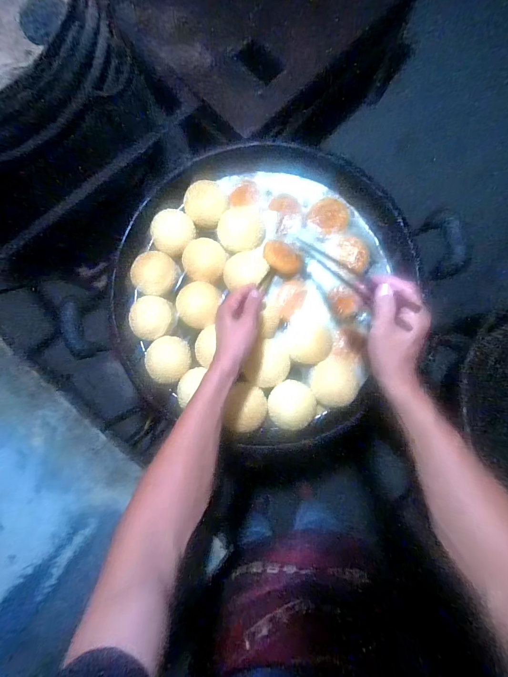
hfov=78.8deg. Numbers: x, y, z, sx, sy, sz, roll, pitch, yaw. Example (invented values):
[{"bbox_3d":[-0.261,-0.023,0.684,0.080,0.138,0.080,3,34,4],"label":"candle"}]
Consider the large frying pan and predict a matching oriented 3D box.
[{"bbox_3d":[0.017,-0.105,0.637,0.590,0.098,0.610,36,87,5],"label":"large frying pan"}]

